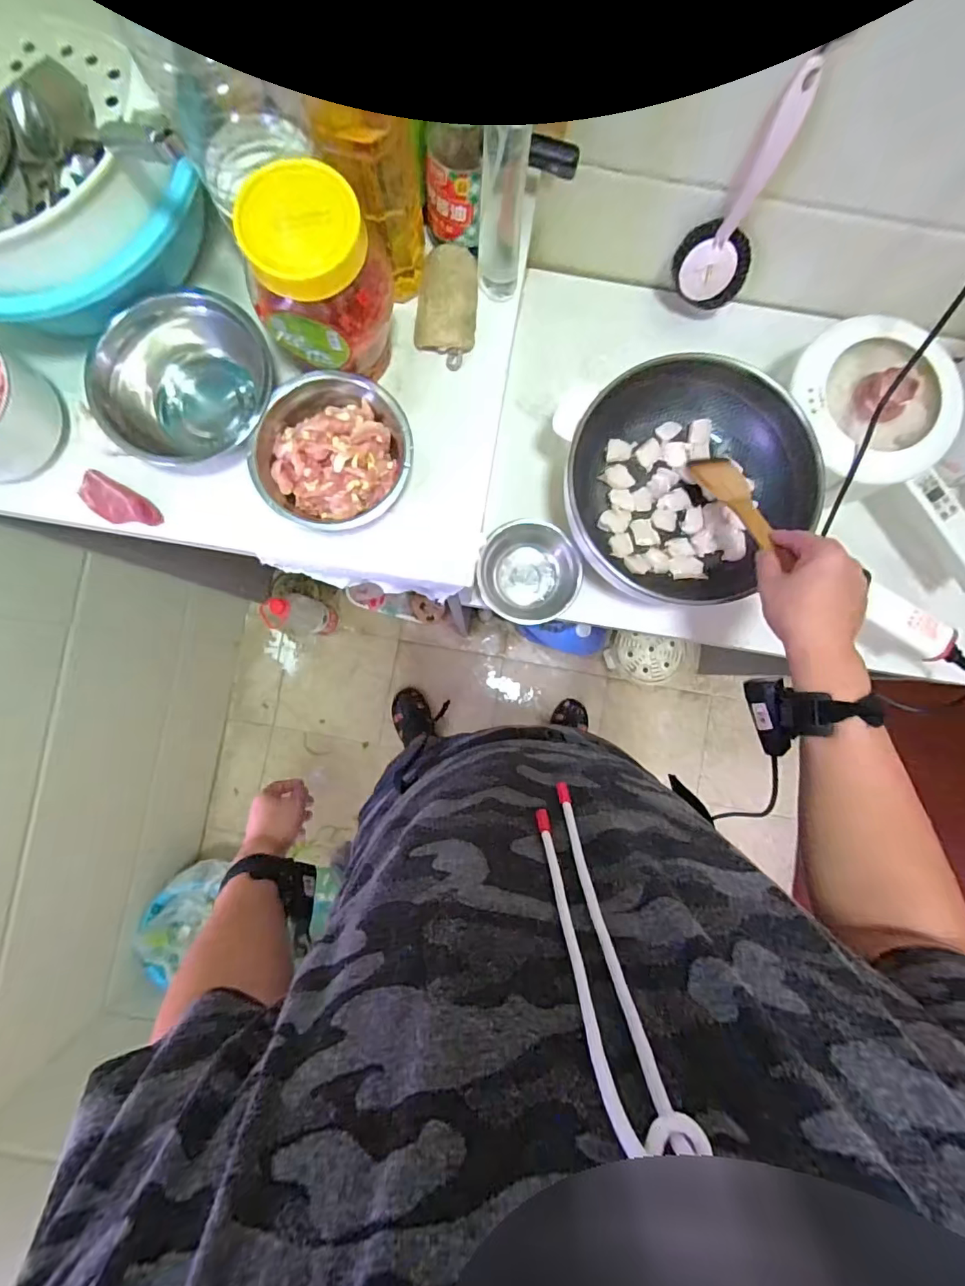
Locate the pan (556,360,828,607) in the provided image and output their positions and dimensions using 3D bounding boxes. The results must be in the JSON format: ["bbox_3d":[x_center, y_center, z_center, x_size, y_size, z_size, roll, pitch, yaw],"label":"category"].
[{"bbox_3d":[0.232,-0.175,0.567,0.257,0.094,0.254,-17,88,-1],"label":"pan"}]

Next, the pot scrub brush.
[{"bbox_3d":[0.271,-0.448,0.516,0.083,0.215,0.040,25,87,1],"label":"pot scrub brush"}]

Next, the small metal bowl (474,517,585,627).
[{"bbox_3d":[0.056,-0.087,0.634,0.120,0.063,0.125,0,87,0],"label":"small metal bowl"}]

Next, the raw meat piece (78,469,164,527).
[{"bbox_3d":[-0.362,-0.138,0.495,0.078,0.019,0.037,29,88,1],"label":"raw meat piece"}]

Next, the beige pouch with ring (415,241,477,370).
[{"bbox_3d":[-0.036,-0.342,0.505,0.060,0.033,0.108,4,87,0],"label":"beige pouch with ring"}]

